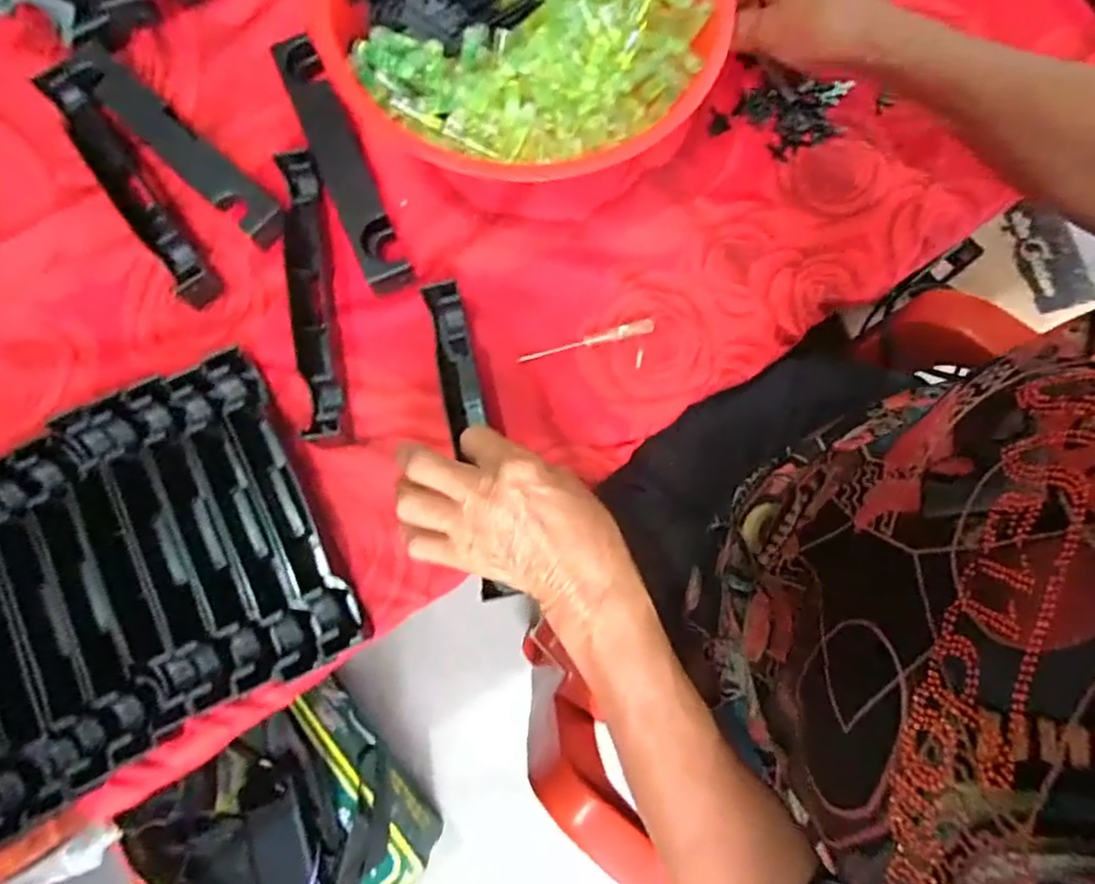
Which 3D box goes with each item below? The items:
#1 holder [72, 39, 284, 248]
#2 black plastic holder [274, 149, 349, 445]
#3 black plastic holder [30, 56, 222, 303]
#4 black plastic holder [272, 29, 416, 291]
[{"bbox_3d":[-0.251,-0.204,0.430,0.191,0.019,0.029,42,83,9],"label":"holder"},{"bbox_3d":[-0.151,-0.090,0.401,0.030,0.027,0.189,-11,79,-1],"label":"black plastic holder"},{"bbox_3d":[-0.279,-0.175,0.425,0.034,0.021,0.197,-33,80,-5],"label":"black plastic holder"},{"bbox_3d":[-0.139,-0.189,0.428,0.029,0.019,0.193,-24,79,-3],"label":"black plastic holder"}]

